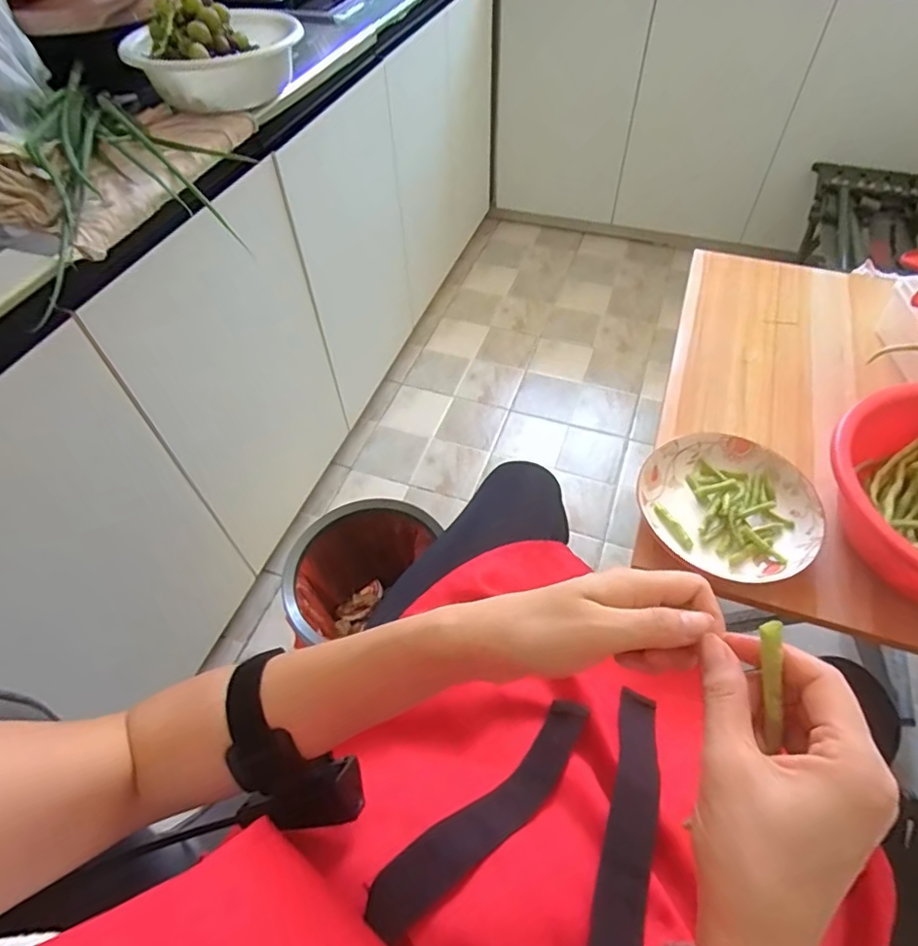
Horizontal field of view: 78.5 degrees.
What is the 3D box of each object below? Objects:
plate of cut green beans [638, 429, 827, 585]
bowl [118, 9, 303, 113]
[{"bbox_3d":[0.282,0.037,0.591,0.157,0.043,0.170,-1,53,2],"label":"plate of cut green beans"},{"bbox_3d":[-0.339,-0.583,0.791,0.225,0.070,0.225,-19,54,-12],"label":"bowl"}]

